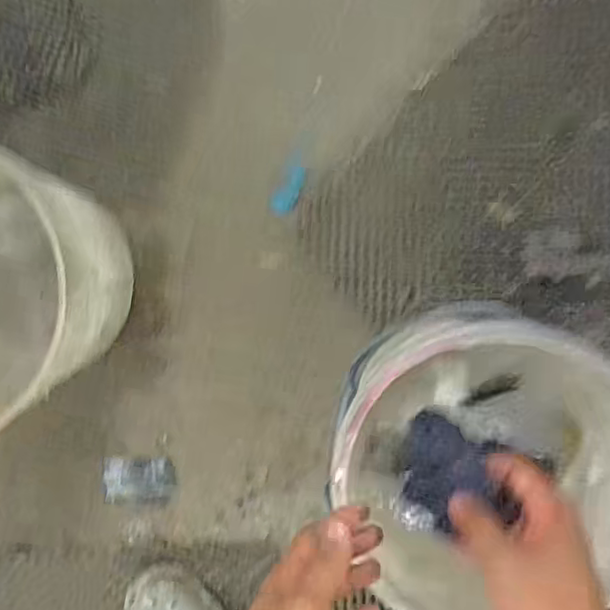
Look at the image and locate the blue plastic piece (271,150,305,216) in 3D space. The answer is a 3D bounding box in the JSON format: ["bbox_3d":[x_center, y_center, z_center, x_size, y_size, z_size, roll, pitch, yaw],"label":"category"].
[{"bbox_3d":[-0.019,-0.163,0.885,0.032,0.006,0.084,29,95,0],"label":"blue plastic piece"}]

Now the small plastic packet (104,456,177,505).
[{"bbox_3d":[-0.238,0.254,0.934,0.100,0.006,0.066,1,95,3],"label":"small plastic packet"}]

